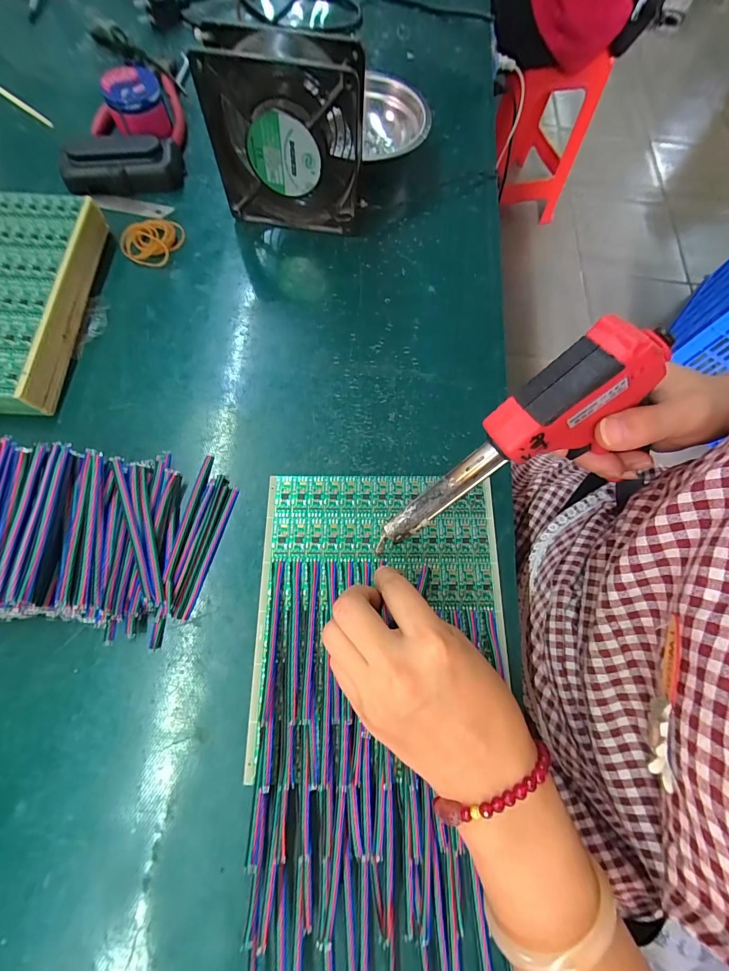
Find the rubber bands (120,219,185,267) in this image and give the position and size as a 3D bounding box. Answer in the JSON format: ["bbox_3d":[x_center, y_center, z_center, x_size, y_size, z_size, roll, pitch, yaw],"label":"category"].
[{"bbox_3d":[-0.190,-0.221,0.350,0.055,0.014,0.043,-26,74,-11],"label":"rubber bands"}]

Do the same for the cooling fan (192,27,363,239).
[{"bbox_3d":[-0.061,-0.284,0.322,0.120,0.120,0.045,7,71,0],"label":"cooling fan"}]

